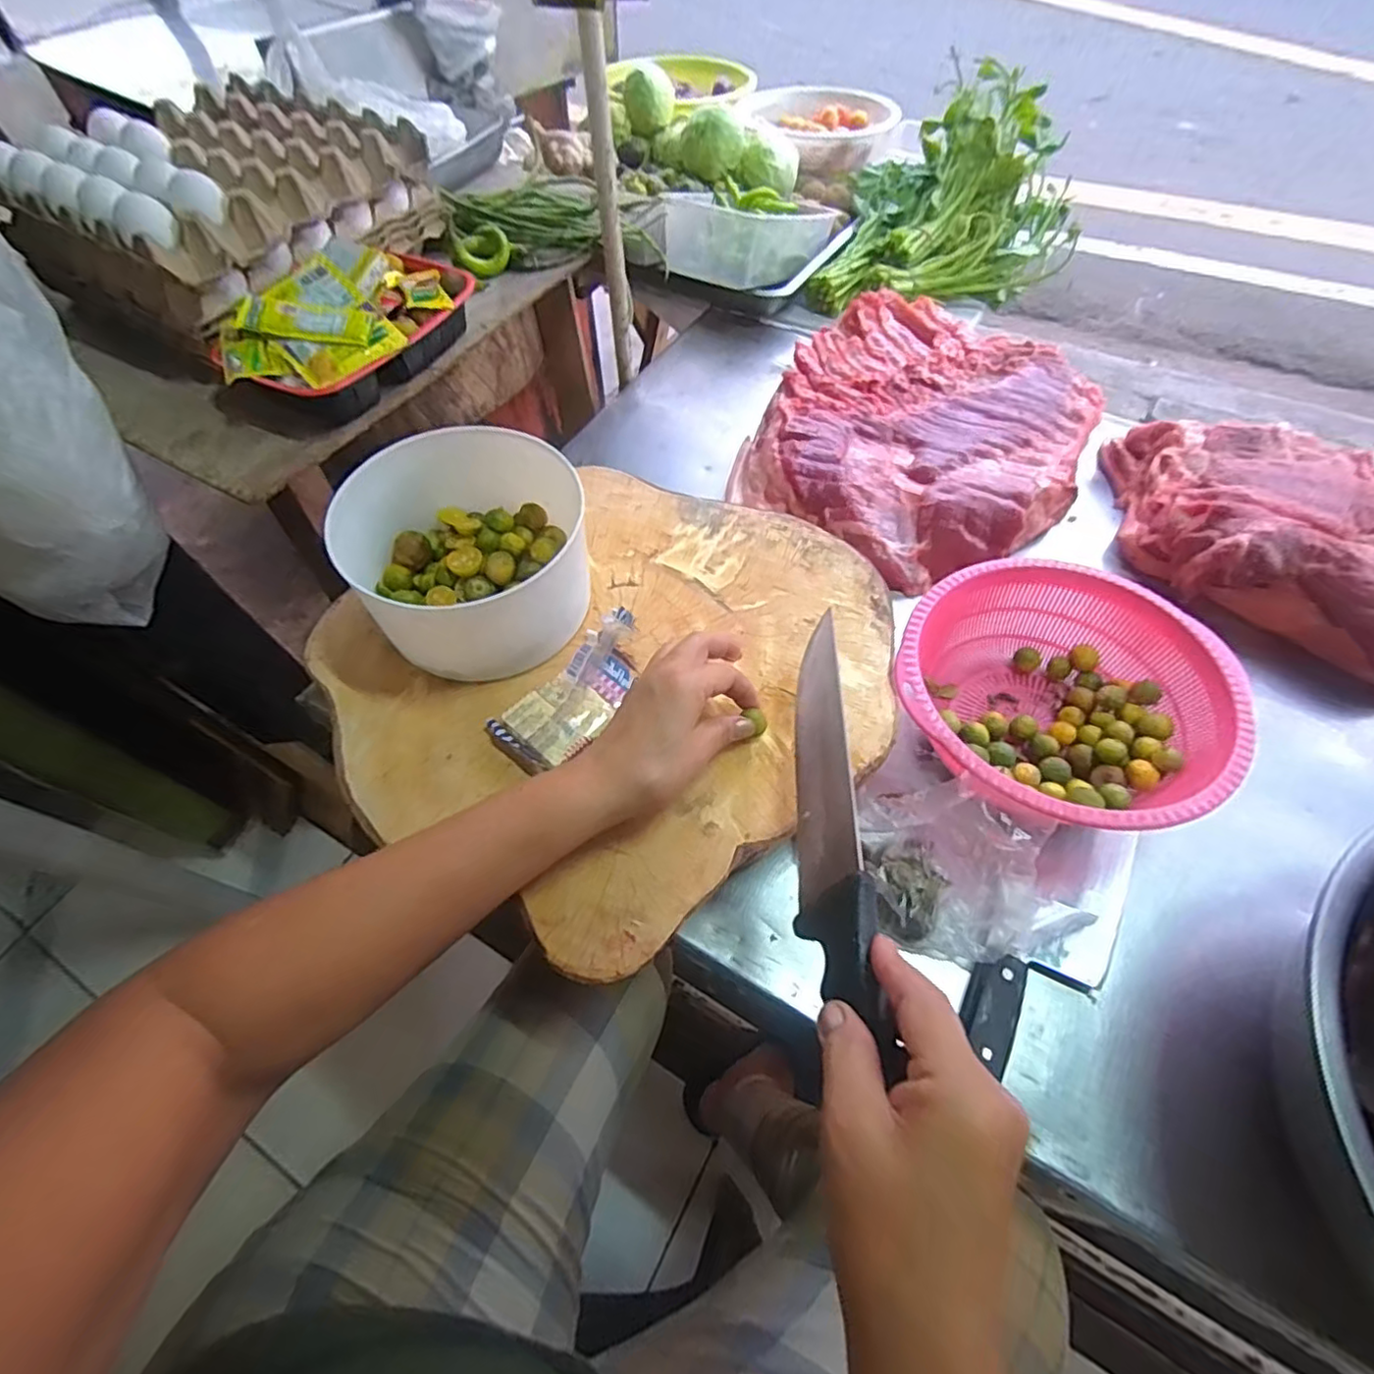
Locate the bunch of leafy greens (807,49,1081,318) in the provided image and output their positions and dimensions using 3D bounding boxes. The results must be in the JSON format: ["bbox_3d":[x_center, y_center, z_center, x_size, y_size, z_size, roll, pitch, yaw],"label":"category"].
[{"bbox_3d":[0.370,-0.660,0.860,0.292,0.165,0.328,18,62,12],"label":"bunch of leafy greens"}]

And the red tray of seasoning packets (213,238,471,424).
[{"bbox_3d":[-0.288,-0.316,0.555,0.115,0.066,0.220,31,65,17],"label":"red tray of seasoning packets"}]

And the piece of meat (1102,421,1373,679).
[{"bbox_3d":[0.581,-0.150,0.597,0.351,0.076,0.241,30,65,17],"label":"piece of meat"}]

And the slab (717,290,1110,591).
[{"bbox_3d":[0.254,-0.279,0.695,0.319,0.057,0.357,29,65,17],"label":"slab"}]

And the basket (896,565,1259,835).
[{"bbox_3d":[0.286,0.012,0.508,0.236,0.095,0.225,-1,60,1],"label":"basket"}]

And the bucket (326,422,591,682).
[{"bbox_3d":[-0.156,-0.097,0.465,0.157,0.100,0.162,-1,60,1],"label":"bucket"}]

